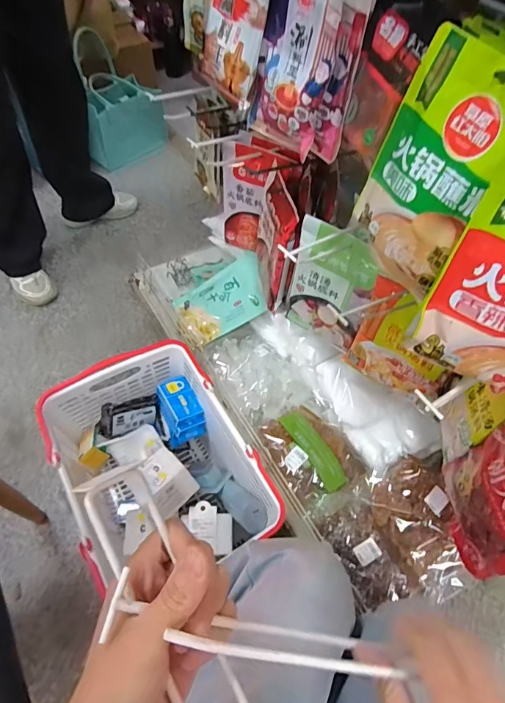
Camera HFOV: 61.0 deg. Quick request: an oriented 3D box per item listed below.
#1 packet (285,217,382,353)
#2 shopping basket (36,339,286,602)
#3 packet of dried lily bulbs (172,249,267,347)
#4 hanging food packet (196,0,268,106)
[{"bbox_3d":[0.125,-0.101,0.702,0.134,0.223,0.035,30,59,15],"label":"packet"},{"bbox_3d":[-0.186,0.242,0.876,0.330,0.224,0.442,-21,60,-17],"label":"shopping basket"},{"bbox_3d":[-0.062,-0.113,0.941,0.206,0.025,0.137,-34,74,7],"label":"packet of dried lily bulbs"},{"bbox_3d":[-0.024,-0.395,0.516,0.009,0.146,0.099,-27,67,-36],"label":"hanging food packet"}]

